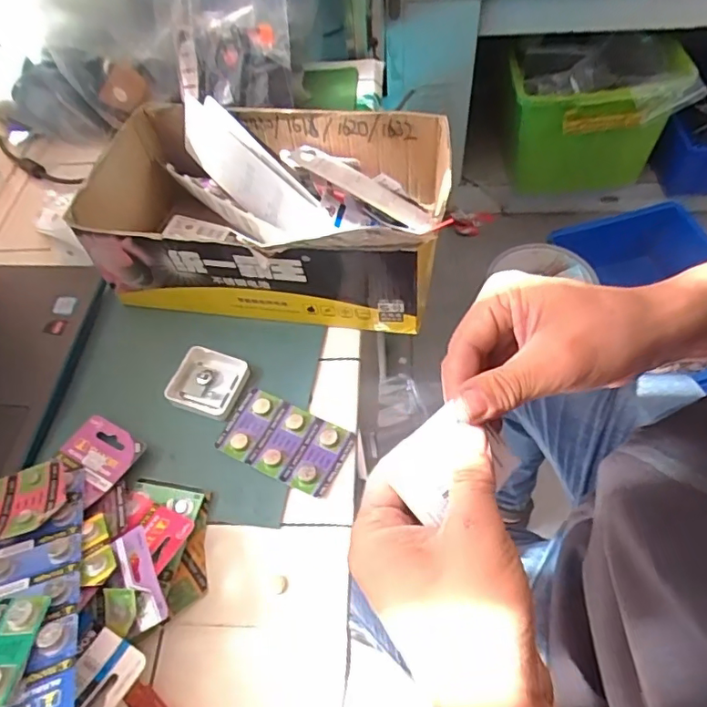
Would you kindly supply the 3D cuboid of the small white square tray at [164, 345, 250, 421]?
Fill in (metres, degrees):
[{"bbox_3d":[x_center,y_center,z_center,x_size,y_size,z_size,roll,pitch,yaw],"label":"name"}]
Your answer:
[{"bbox_3d":[-0.102,0.020,0.386,0.048,0.008,0.047,13,59,10],"label":"small white square tray"}]

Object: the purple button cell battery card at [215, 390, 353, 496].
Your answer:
[{"bbox_3d":[-0.045,0.057,0.361,0.081,0.006,0.050,24,62,16],"label":"purple button cell battery card"}]

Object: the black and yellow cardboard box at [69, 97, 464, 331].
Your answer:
[{"bbox_3d":[-0.062,-0.108,0.415,0.245,0.092,0.142,8,59,7],"label":"black and yellow cardboard box"}]

